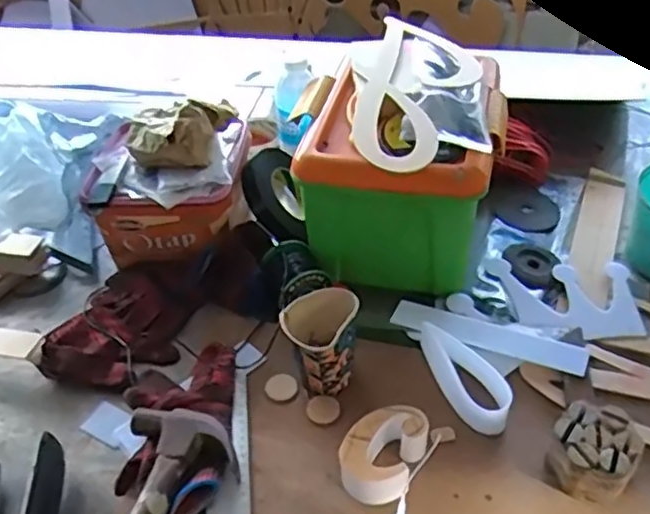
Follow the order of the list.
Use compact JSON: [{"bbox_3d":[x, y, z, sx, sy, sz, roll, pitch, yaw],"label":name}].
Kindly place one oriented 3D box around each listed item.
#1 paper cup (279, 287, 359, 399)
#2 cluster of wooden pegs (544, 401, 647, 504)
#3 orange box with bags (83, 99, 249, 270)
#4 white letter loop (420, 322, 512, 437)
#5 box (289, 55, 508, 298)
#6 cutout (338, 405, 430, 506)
[{"bbox_3d":[-0.004,0.091,0.697,0.070,0.093,0.073,-3,43,2],"label":"paper cup"},{"bbox_3d":[0.240,0.175,0.608,0.070,0.050,0.075,-3,43,2],"label":"cluster of wooden pegs"},{"bbox_3d":[-0.199,-0.106,0.873,0.183,0.151,0.171,-1,43,4],"label":"orange box with bags"},{"bbox_3d":[0.137,0.124,0.701,0.049,0.039,0.134,-28,48,-22],"label":"white letter loop"},{"bbox_3d":[0.093,-0.101,0.836,0.226,0.181,0.245,8,45,13],"label":"box"},{"bbox_3d":[0.055,0.183,0.630,0.064,0.049,0.089,19,48,23],"label":"cutout"}]

